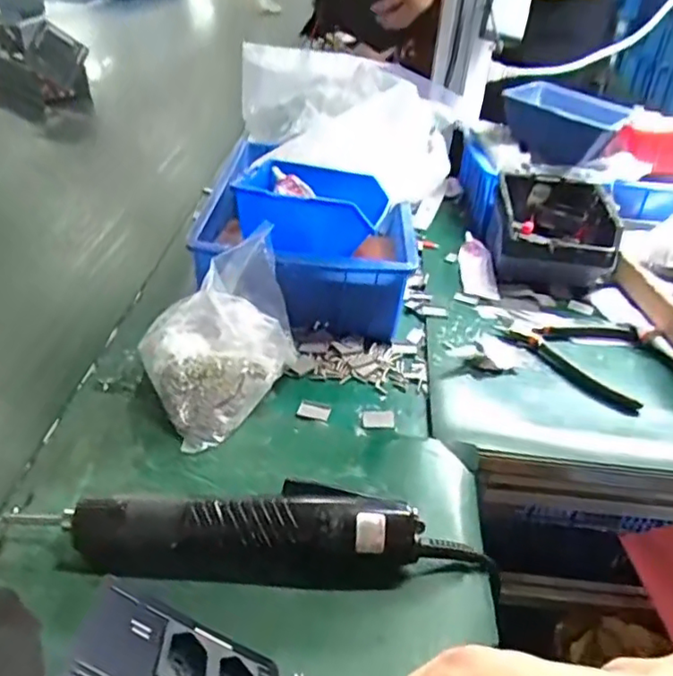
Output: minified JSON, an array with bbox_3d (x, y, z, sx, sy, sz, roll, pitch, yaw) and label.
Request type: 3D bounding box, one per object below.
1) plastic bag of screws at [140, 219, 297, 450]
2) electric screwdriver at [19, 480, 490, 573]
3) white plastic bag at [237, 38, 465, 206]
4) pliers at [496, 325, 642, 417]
[{"bbox_3d":[-0.089,0.002,0.465,0.117,0.092,0.141,-2,35,-11],"label":"plastic bag of screws"},{"bbox_3d":[-0.046,0.114,0.352,0.280,0.037,0.045,3,35,-3],"label":"electric screwdriver"},{"bbox_3d":[0.011,-0.263,0.733,0.261,0.153,0.183,12,35,9],"label":"white plastic bag"},{"bbox_3d":[0.216,0.013,0.562,0.126,0.011,0.118,15,36,13],"label":"pliers"}]

